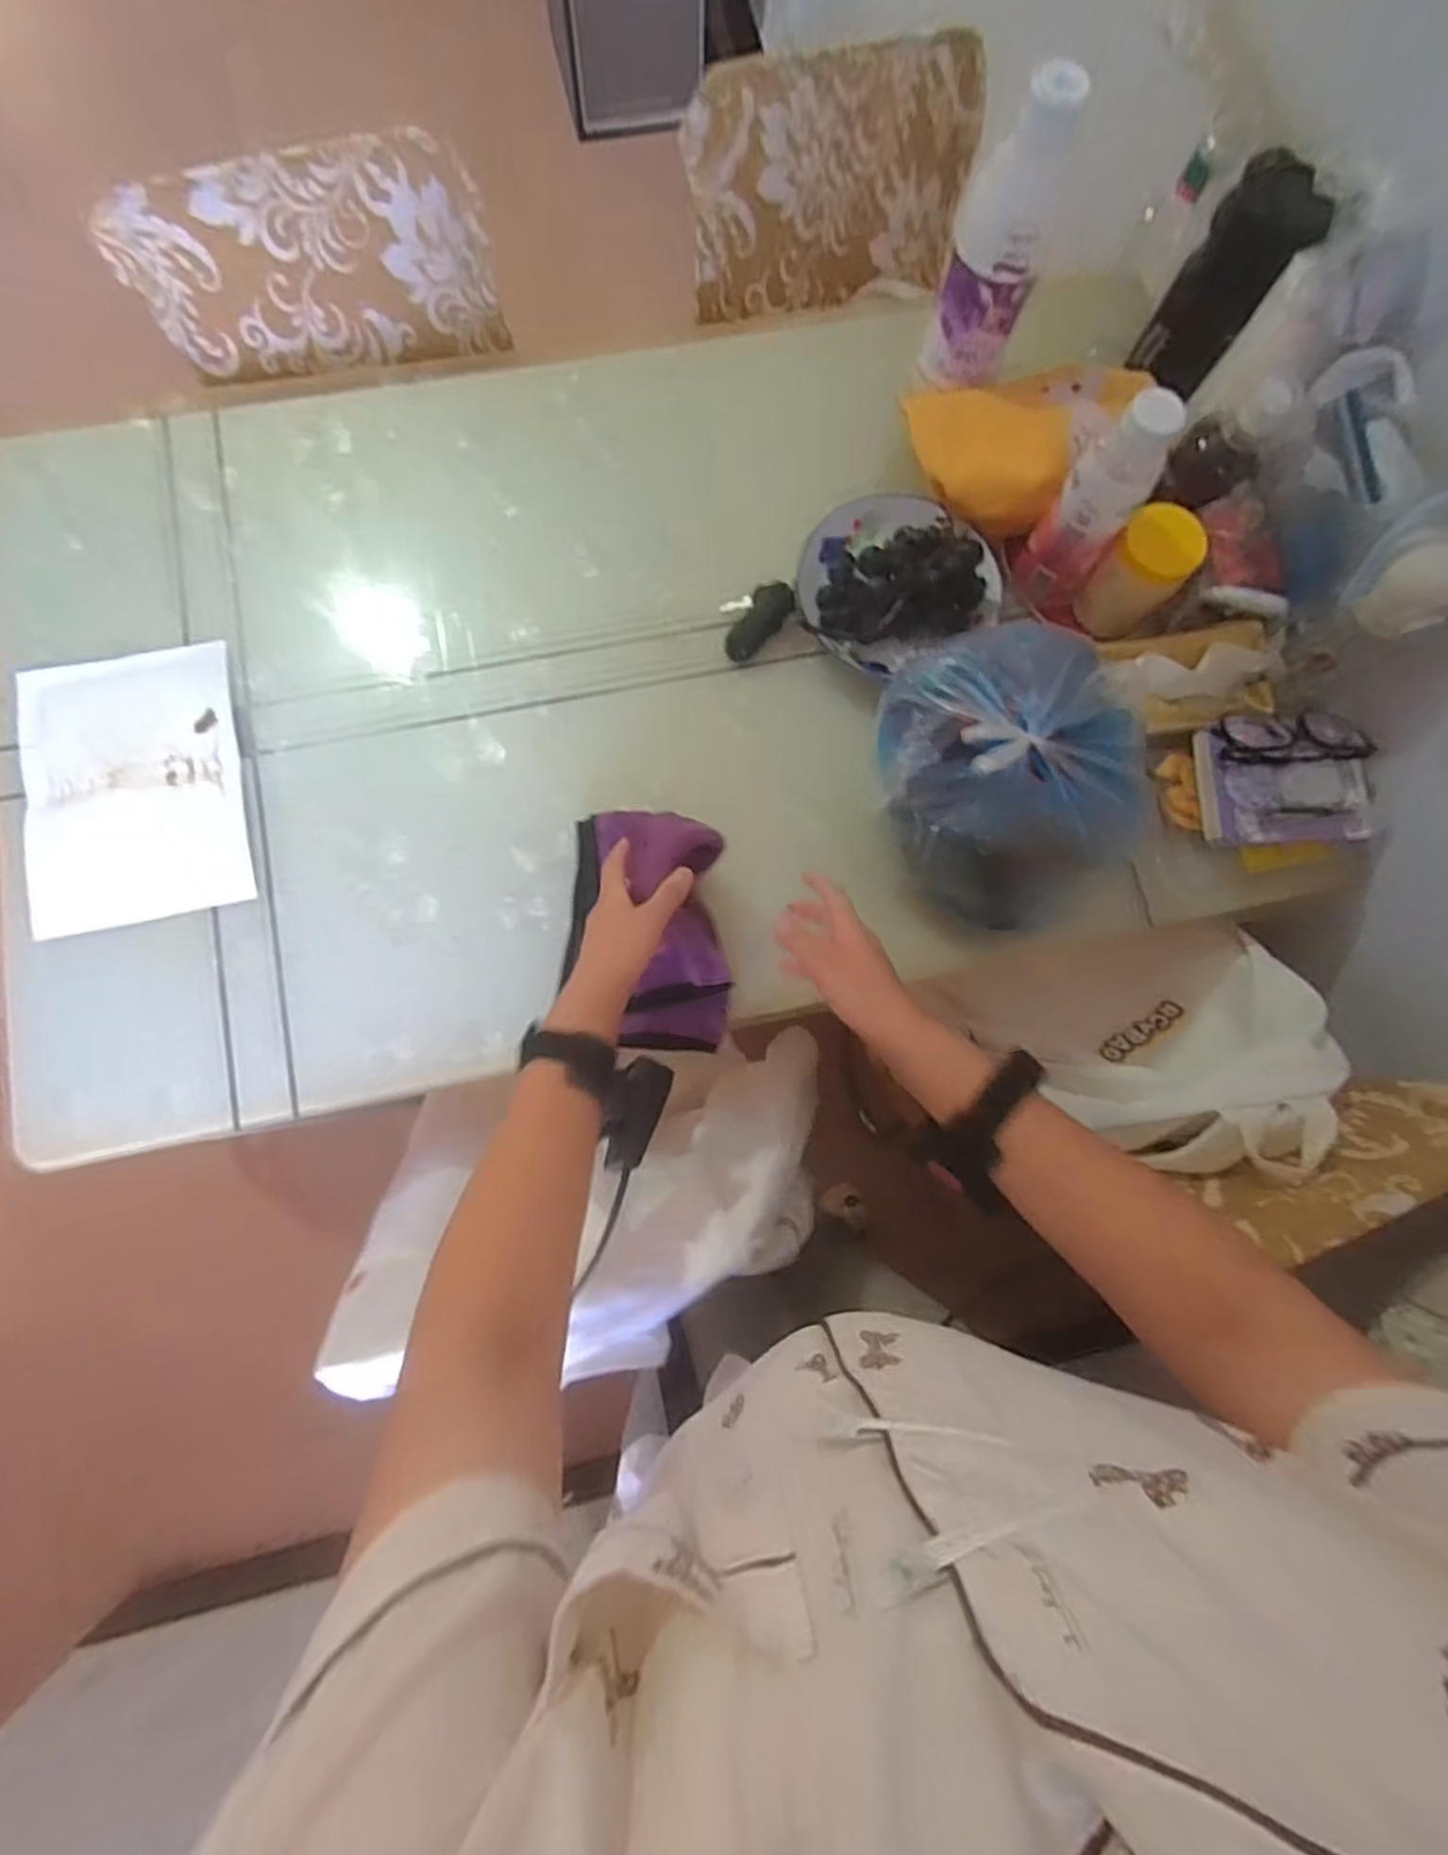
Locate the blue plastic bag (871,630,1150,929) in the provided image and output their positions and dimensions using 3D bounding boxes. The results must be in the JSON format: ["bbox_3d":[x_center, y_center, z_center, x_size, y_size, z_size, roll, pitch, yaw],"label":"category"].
[{"bbox_3d":[0.226,-0.119,0.591,0.185,0.174,0.230,-33,83,-9],"label":"blue plastic bag"}]

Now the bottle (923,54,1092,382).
[{"bbox_3d":[0.230,-0.574,0.635,0.080,0.217,0.063,13,79,-1],"label":"bottle"}]

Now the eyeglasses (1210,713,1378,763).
[{"bbox_3d":[0.510,-0.171,0.662,0.138,0.029,0.053,-6,79,-5],"label":"eyeglasses"}]

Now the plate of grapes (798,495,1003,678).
[{"bbox_3d":[0.166,-0.323,0.692,0.185,0.067,0.164,29,79,3],"label":"plate of grapes"}]

